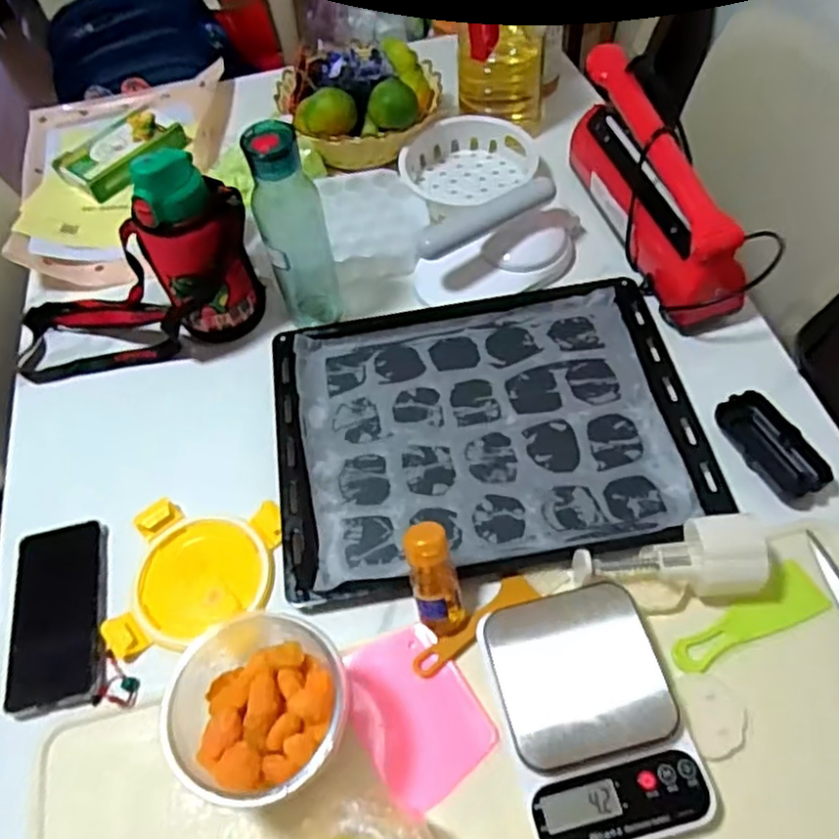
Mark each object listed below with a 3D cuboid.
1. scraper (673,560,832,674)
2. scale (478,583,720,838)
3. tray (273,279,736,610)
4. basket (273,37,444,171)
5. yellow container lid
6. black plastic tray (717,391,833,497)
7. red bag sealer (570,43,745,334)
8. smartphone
[{"bbox_3d":[0.266,0.163,0.593,0.138,0.007,0.041,-22,57,-10],"label":"scraper"},{"bbox_3d":[0.131,0.220,0.547,0.131,0.030,0.181,-13,56,-4],"label":"scale"},{"bbox_3d":[0.063,-0.002,0.713,0.394,0.029,0.320,-10,56,-2],"label":"tray"},{"bbox_3d":[-0.075,-0.403,0.916,0.205,0.089,0.143,-8,56,0],"label":"basket"},{"bbox_3d":[-0.198,0.138,0.643,0.132,0.013,0.135,1,56,5],"label":"yellow container lid"},{"bbox_3d":[0.325,0.024,0.670,0.048,0.025,0.106,-25,58,-11],"label":"black plastic tray"},{"bbox_3d":[0.246,-0.250,0.769,0.063,0.145,0.298,-17,56,-7],"label":"red bag sealer"},{"bbox_3d":[-0.315,0.169,0.629,0.079,0.014,0.158,-14,56,-4],"label":"smartphone"}]

